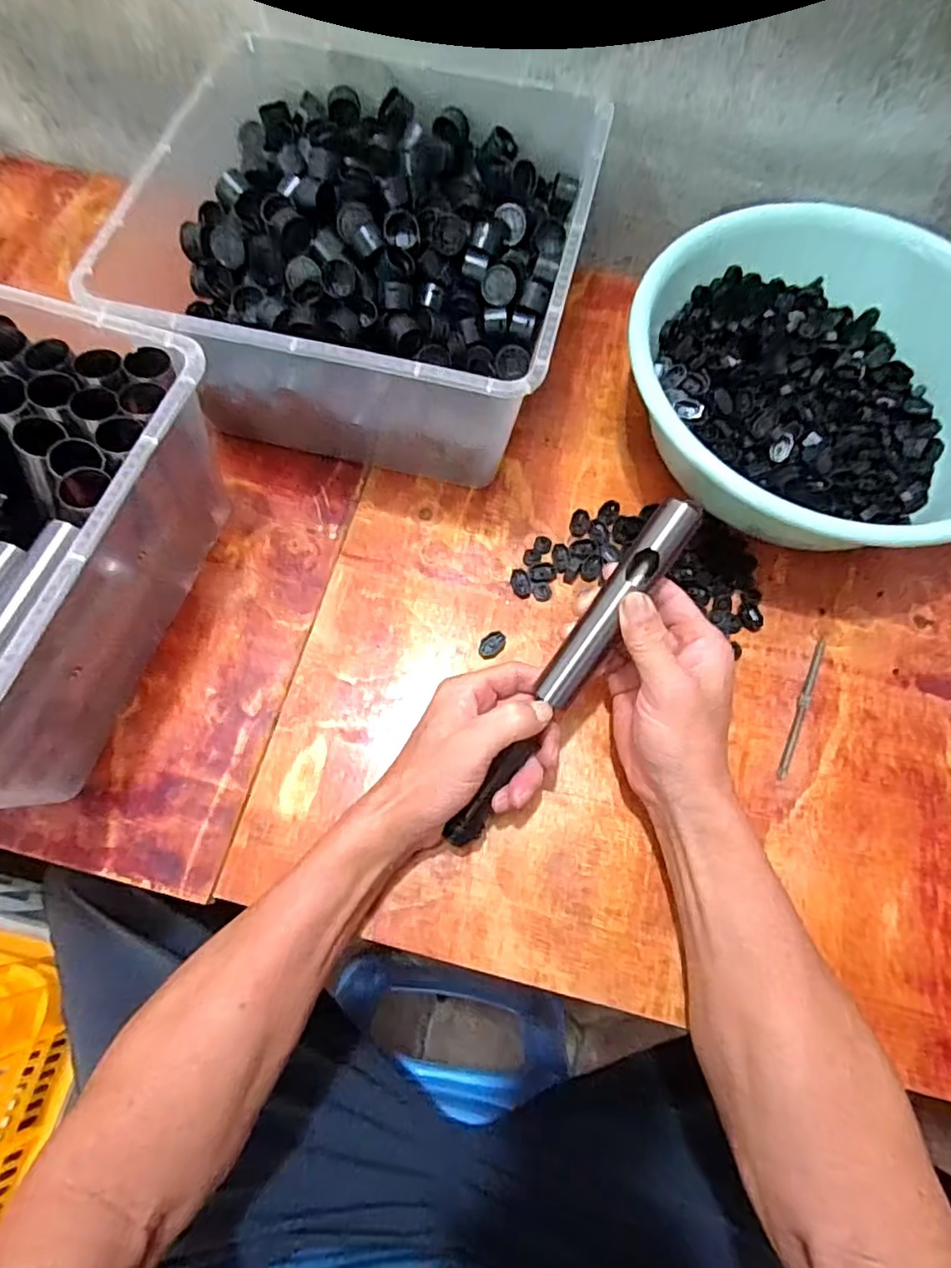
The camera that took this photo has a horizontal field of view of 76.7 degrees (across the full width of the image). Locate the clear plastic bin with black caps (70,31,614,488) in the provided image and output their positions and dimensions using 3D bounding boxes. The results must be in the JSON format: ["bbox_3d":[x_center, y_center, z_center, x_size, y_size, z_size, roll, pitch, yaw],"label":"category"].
[{"bbox_3d":[-0.075,-0.277,0.473,0.293,0.141,0.290,14,70,4],"label":"clear plastic bin with black caps"}]

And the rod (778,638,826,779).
[{"bbox_3d":[0.235,0.051,0.430,0.009,0.004,0.111,24,71,8],"label":"rod"}]

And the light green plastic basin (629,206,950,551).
[{"bbox_3d":[0.264,-0.191,0.475,0.296,0.102,0.272,13,70,4],"label":"light green plastic basin"}]

